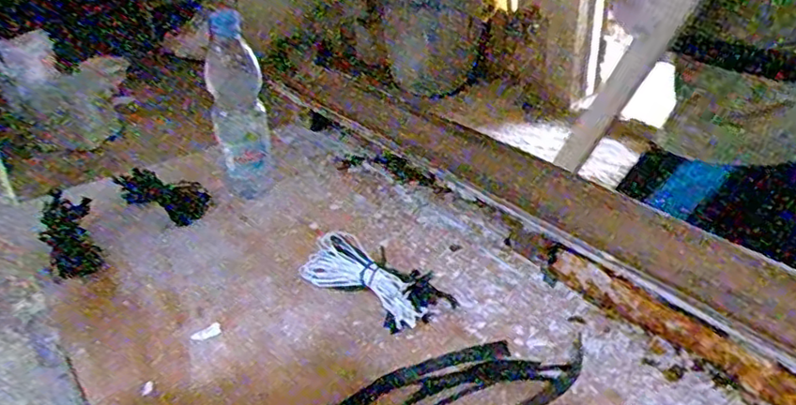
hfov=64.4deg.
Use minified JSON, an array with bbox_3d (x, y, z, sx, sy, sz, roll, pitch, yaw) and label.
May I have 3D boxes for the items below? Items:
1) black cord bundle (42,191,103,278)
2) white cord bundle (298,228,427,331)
[{"bbox_3d":[-0.373,0.033,0.720,0.050,0.031,0.128,-16,61,-21],"label":"black cord bundle"},{"bbox_3d":[-0.031,0.079,0.624,0.130,0.048,0.055,31,44,24],"label":"white cord bundle"}]

